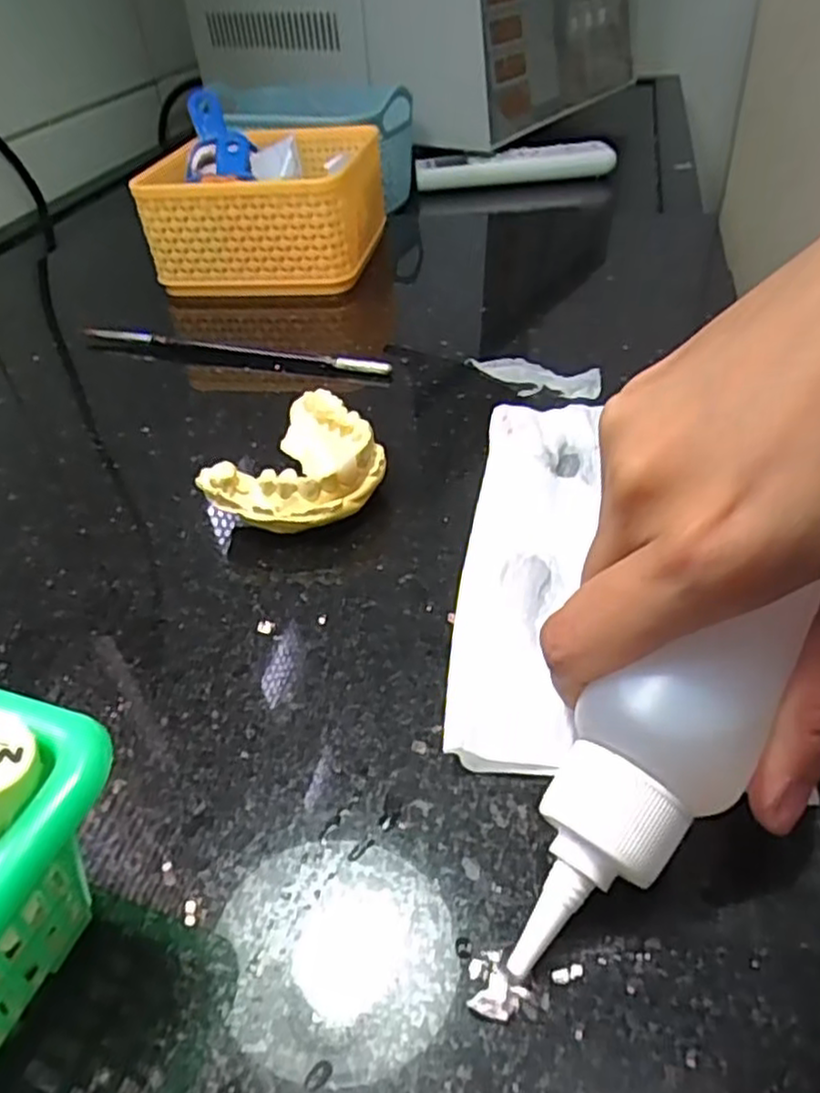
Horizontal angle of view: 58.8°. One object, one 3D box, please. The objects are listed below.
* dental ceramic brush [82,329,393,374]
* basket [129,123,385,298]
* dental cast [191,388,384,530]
[{"bbox_3d":[-0.096,-0.103,0.385,0.184,0.011,0.005,11,42,18],"label":"dental ceramic brush"},{"bbox_3d":[-0.094,-0.220,0.477,0.140,0.069,0.131,3,41,10],"label":"basket"},{"bbox_3d":[-0.038,-0.028,0.275,0.052,0.028,0.065,18,45,25],"label":"dental cast"}]

